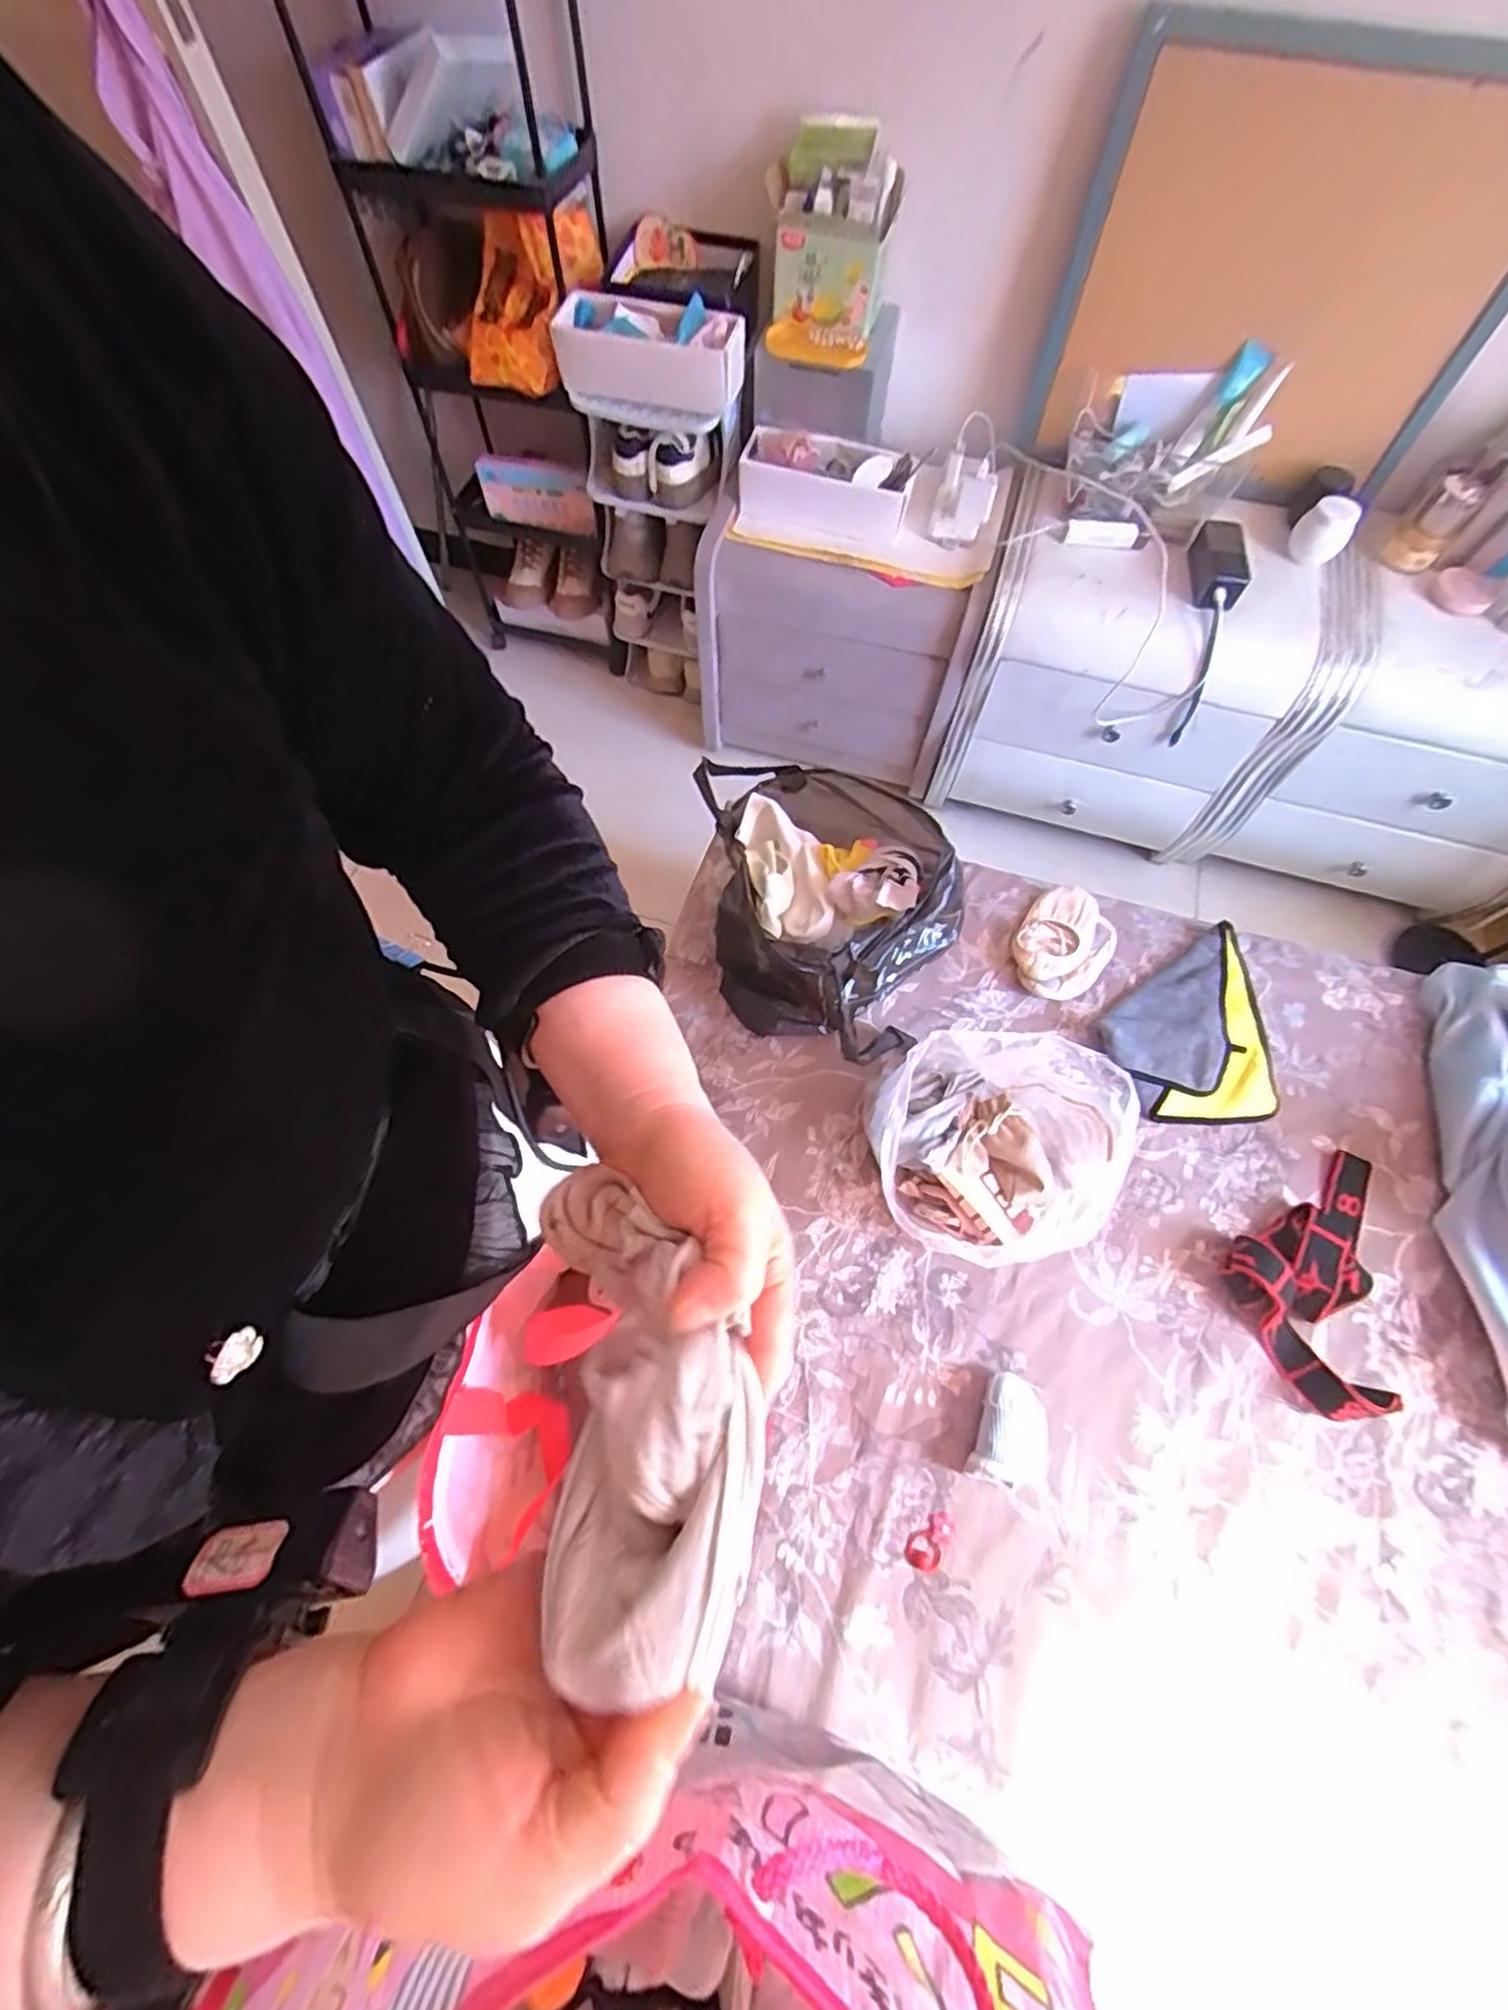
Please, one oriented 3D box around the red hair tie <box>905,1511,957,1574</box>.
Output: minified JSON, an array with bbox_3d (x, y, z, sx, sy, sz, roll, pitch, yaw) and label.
[{"bbox_3d":[0.165,0.499,0.669,0.052,0.005,0.033,-38,72,-15],"label":"red hair tie"}]

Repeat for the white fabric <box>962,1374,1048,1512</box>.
[{"bbox_3d":[0.246,0.409,0.684,0.069,0.045,0.097,18,68,8],"label":"white fabric"}]

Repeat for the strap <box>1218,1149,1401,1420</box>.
[{"bbox_3d":[0.618,0.282,0.740,0.236,0.050,0.183,-28,70,-12],"label":"strap"}]

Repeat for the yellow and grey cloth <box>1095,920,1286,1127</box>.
[{"bbox_3d":[0.553,0.033,0.862,0.261,0.029,0.193,-34,71,-14],"label":"yellow and grey cloth"}]

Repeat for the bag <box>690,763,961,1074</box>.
[{"bbox_3d":[0.061,-0.116,0.836,0.331,0.187,0.274,24,69,10],"label":"bag"}]

